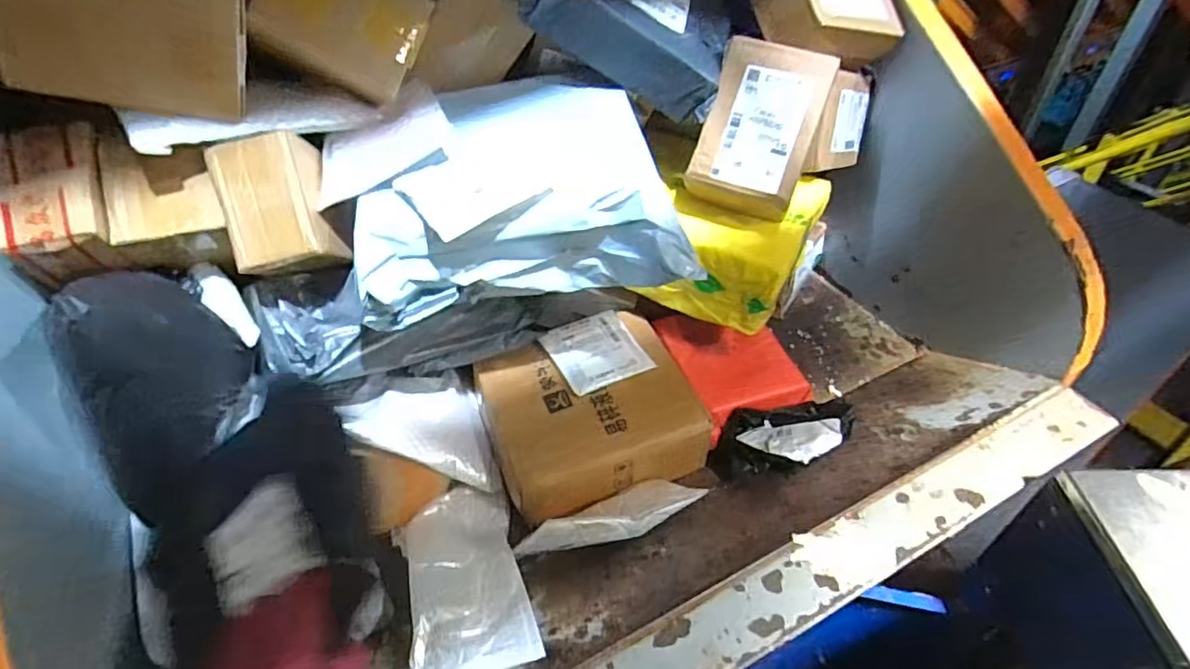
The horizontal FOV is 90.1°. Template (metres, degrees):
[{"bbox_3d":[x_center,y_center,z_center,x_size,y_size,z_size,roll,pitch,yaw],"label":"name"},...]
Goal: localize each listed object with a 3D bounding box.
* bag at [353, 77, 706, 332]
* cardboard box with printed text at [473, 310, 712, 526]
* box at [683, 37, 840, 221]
[{"bbox_3d":[-0.073,-0.143,0.630,0.316,0.138,0.236,-4,44,-3],"label":"bag"},{"bbox_3d":[-0.004,0.093,0.740,0.247,0.079,0.241,-16,46,-15],"label":"cardboard box with printed text"},{"bbox_3d":[0.186,-0.230,0.678,0.122,0.175,0.066,19,2,12],"label":"box"}]

